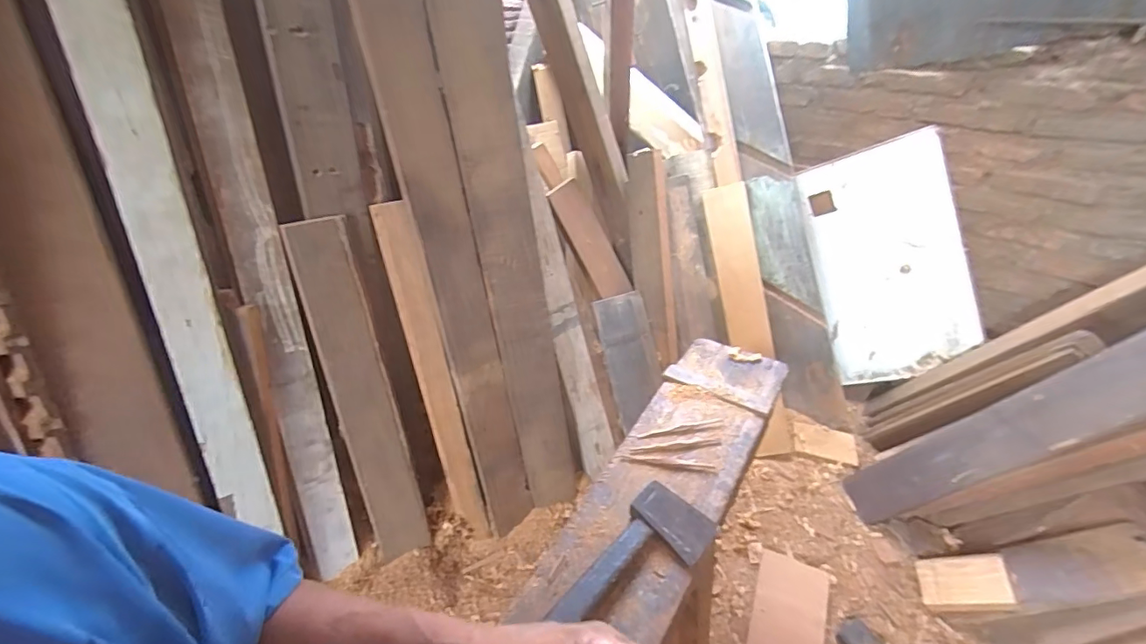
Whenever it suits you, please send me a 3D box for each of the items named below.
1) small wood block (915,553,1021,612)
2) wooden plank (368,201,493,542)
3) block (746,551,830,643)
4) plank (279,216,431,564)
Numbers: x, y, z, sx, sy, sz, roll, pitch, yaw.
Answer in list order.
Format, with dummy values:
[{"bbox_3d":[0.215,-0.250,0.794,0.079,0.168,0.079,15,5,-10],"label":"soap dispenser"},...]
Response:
[{"bbox_3d":[0.854,0.571,1.089,0.168,0.027,0.106,-29,44,39],"label":"small wood block"},{"bbox_3d":[-0.283,0.145,1.035,0.067,0.765,0.025,-13,21,-9],"label":"wooden plank"},{"bbox_3d":[0.484,0.671,1.122,0.148,0.031,0.267,14,44,20],"label":"block"},{"bbox_3d":[-0.396,0.160,0.949,0.106,0.700,0.025,-20,24,-31],"label":"plank"}]

